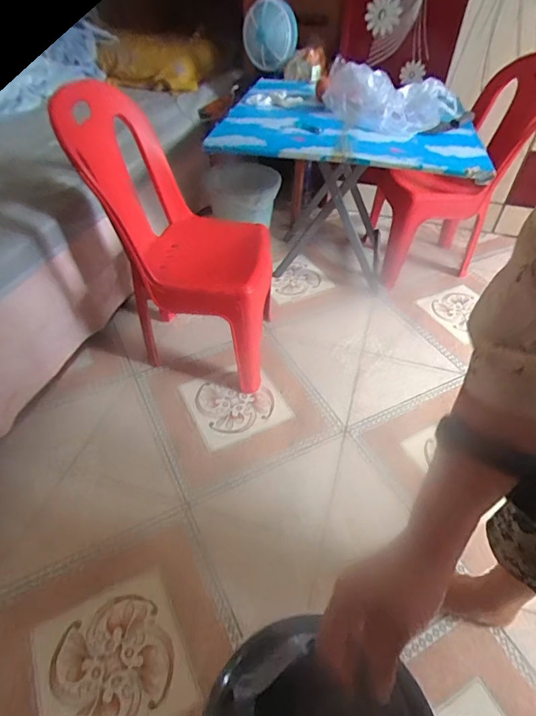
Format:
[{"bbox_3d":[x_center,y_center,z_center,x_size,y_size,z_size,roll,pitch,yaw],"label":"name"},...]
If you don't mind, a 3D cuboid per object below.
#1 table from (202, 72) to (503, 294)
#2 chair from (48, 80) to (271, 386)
[{"bbox_3d":[0.233,-0.513,1.388,0.710,0.522,0.665,11,45,8],"label":"table"},{"bbox_3d":[-0.216,-0.276,1.022,0.416,0.610,0.353,3,45,1],"label":"chair"}]

